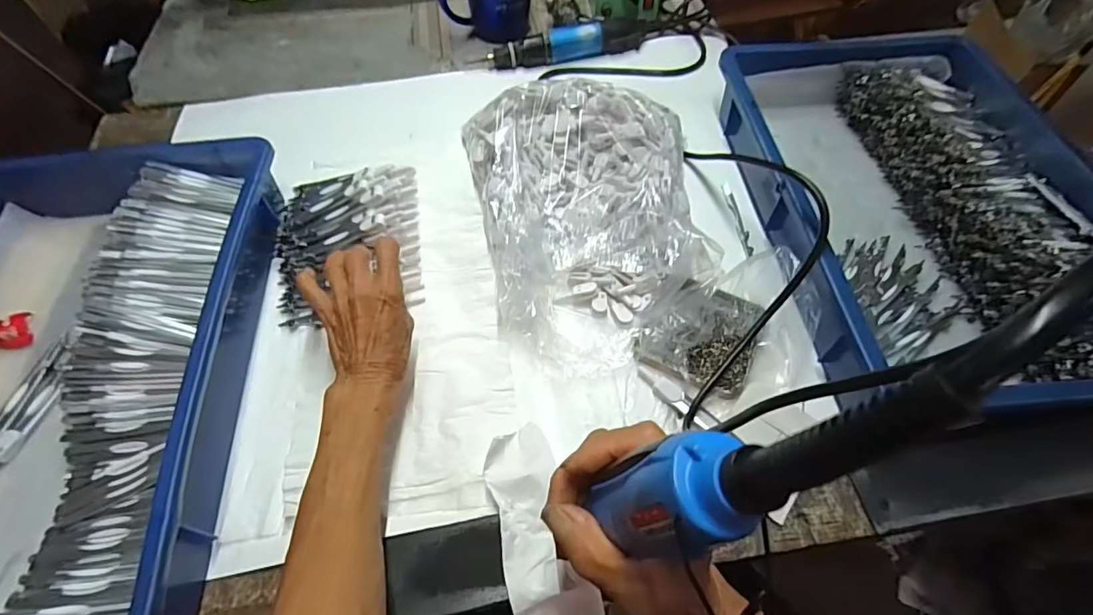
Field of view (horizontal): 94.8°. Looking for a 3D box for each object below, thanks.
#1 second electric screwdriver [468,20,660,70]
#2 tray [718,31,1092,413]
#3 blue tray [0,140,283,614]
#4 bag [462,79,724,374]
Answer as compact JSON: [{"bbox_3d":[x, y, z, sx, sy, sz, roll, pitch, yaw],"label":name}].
[{"bbox_3d":[0.033,-0.348,0.663,0.252,0.041,0.039,-11,57,-7],"label":"second electric screwdriver"},{"bbox_3d":[0.354,-0.107,0.479,0.304,0.076,0.426,-4,56,-3],"label":"tray"},{"bbox_3d":[-0.376,0.037,0.392,0.273,0.073,0.406,-6,56,-4],"label":"blue tray"},{"bbox_3d":[0.044,-0.096,0.481,0.212,0.081,0.288,-10,57,-7],"label":"bag"}]

